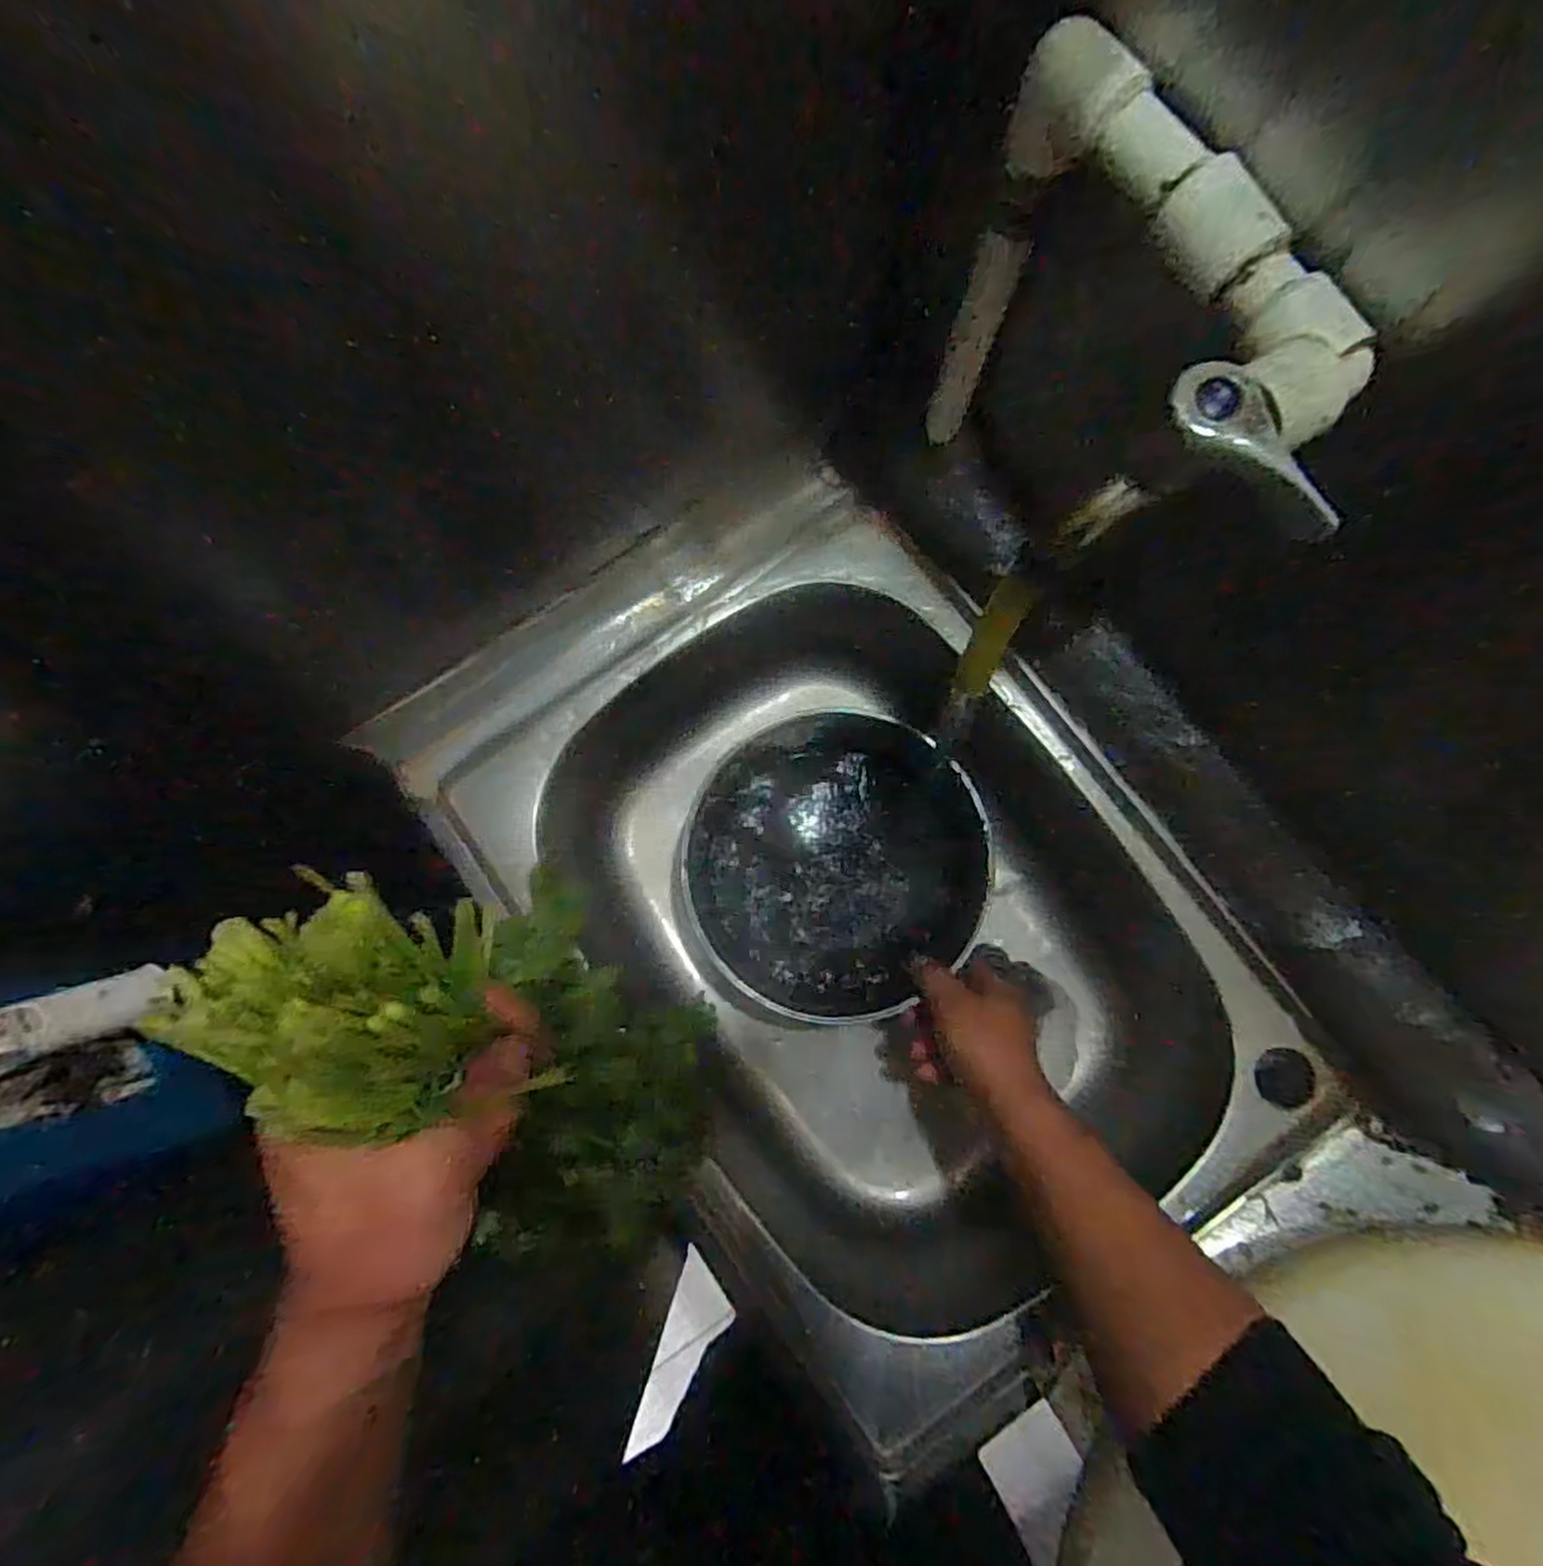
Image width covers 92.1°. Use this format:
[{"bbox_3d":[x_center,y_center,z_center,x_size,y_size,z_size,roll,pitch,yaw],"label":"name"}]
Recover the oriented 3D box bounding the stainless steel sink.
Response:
[{"bbox_3d":[0.086,0.113,0.620,0.449,0.240,0.680,-41,84,-5],"label":"stainless steel sink"}]

